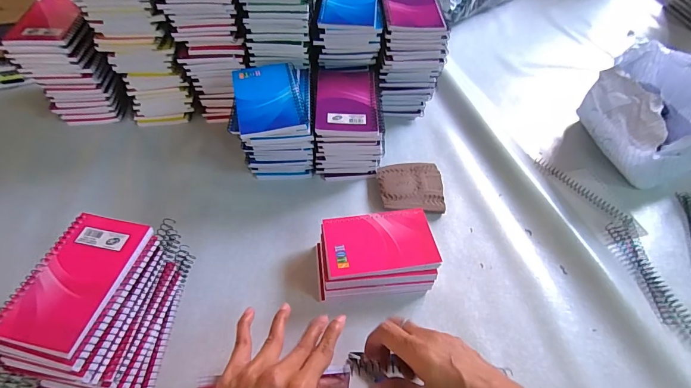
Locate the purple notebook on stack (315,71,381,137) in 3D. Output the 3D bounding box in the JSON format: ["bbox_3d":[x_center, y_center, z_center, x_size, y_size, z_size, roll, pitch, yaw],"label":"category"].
[{"bbox_3d":[0.002,-0.130,0.507,0.083,0.018,0.125,0,53,-2],"label":"purple notebook on stack"}]

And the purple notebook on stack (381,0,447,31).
[{"bbox_3d":[0.100,-0.286,0.547,0.088,0.010,0.124,1,53,-1],"label":"purple notebook on stack"}]

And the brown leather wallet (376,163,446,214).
[{"bbox_3d":[0.095,-0.011,0.530,0.091,0.023,0.088,2,53,-1],"label":"brown leather wallet"}]

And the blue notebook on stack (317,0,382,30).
[{"bbox_3d":[0.007,-0.287,0.538,0.087,0.010,0.126,2,53,0],"label":"blue notebook on stack"}]

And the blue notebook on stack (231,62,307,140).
[{"bbox_3d":[-0.102,-0.127,0.480,0.083,0.015,0.124,-10,54,-9],"label":"blue notebook on stack"}]

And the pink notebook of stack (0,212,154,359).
[{"bbox_3d":[-0.256,0.079,0.346,0.084,0.010,0.130,12,53,7],"label":"pink notebook of stack"}]

